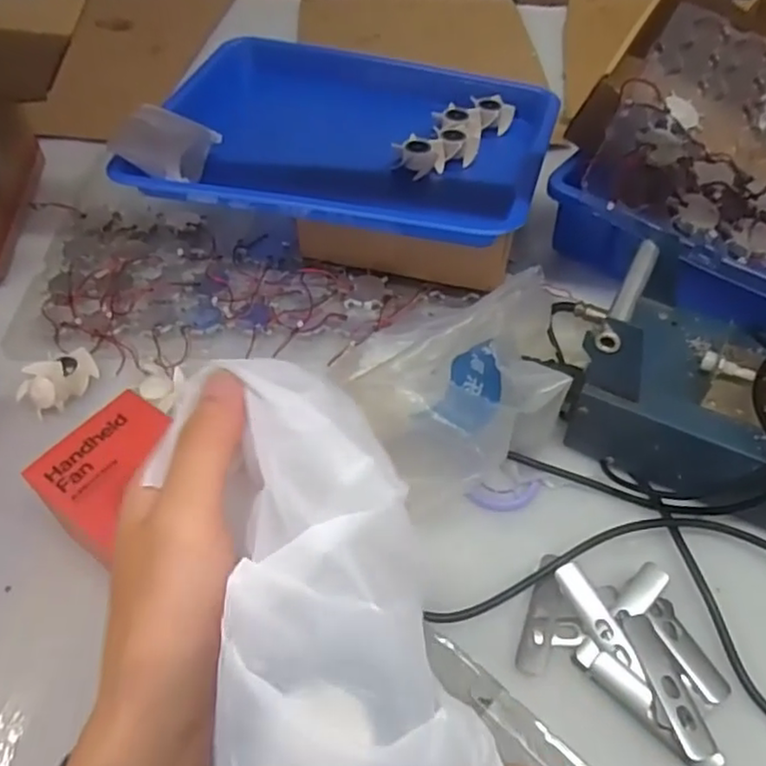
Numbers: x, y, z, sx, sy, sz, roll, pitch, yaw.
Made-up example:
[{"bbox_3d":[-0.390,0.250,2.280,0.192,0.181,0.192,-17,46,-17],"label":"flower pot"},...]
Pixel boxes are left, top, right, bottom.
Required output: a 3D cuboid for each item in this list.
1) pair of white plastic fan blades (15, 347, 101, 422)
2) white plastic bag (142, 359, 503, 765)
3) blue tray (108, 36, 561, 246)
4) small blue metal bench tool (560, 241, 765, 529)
[{"bbox_3d":[-0.252,-0.003,0.510,0.035,0.022,0.060,33,60,23],"label":"pair of white plastic fan blades"},{"bbox_3d":[-0.017,0.060,0.202,0.071,0.030,0.157,-10,58,-6],"label":"white plastic bag"},{"bbox_3d":[-0.029,-0.212,0.568,0.332,0.041,0.233,11,52,10],"label":"blue tray"},{"bbox_3d":[0.228,0.009,0.435,0.189,0.108,0.113,29,59,21],"label":"small blue metal bench tool"}]

